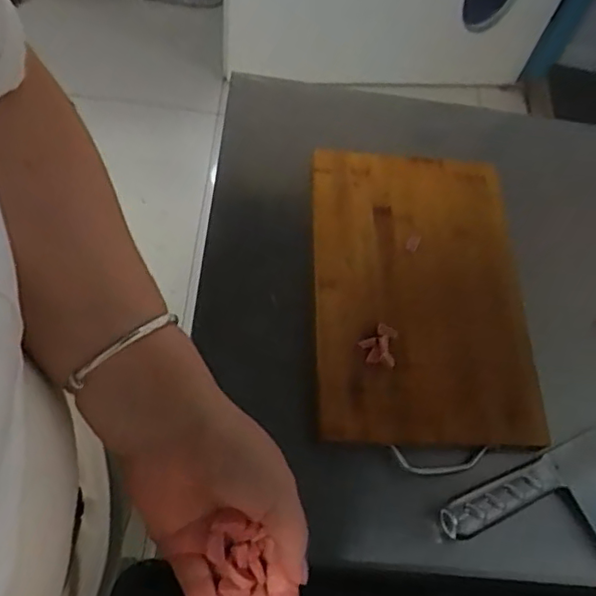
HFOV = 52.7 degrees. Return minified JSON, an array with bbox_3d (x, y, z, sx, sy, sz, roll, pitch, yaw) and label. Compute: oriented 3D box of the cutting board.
[{"bbox_3d":[0.107,-0.008,0.539,0.180,0.022,0.289,3,62,-6],"label":"cutting board"}]

